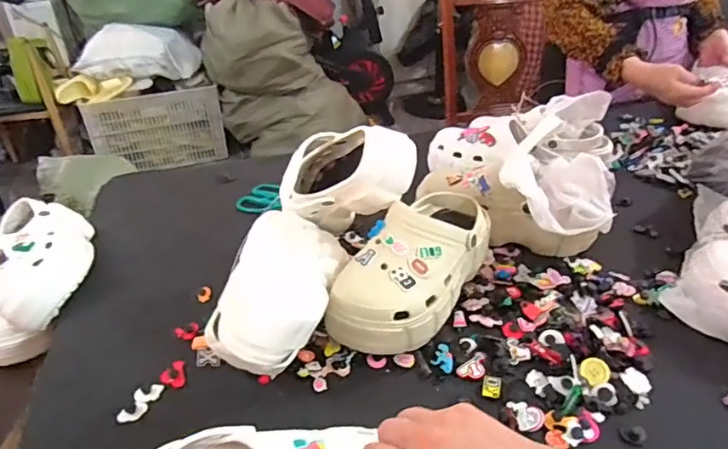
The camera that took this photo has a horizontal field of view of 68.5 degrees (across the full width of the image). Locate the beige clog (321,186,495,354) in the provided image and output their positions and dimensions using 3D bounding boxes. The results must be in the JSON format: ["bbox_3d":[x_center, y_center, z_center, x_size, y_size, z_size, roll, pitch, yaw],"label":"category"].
[{"bbox_3d":[0.066,0.044,0.640,0.108,0.099,0.246,16,37,26],"label":"beige clog"}]

